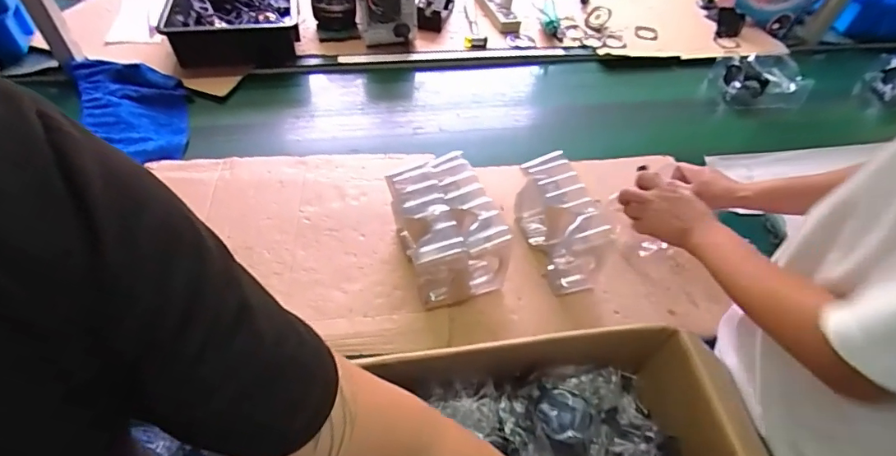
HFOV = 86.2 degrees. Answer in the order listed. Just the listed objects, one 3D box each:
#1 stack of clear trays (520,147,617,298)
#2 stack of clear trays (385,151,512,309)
[{"bbox_3d":[0.174,-0.002,0.748,0.085,0.148,0.172,-13,53,-15],"label":"stack of clear trays"},{"bbox_3d":[-0.001,0.007,0.711,0.134,0.142,0.165,-13,53,-15],"label":"stack of clear trays"}]

